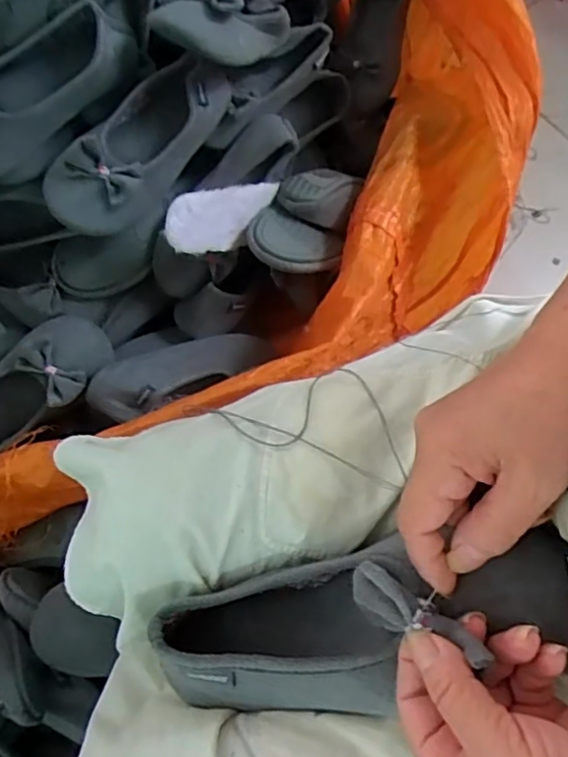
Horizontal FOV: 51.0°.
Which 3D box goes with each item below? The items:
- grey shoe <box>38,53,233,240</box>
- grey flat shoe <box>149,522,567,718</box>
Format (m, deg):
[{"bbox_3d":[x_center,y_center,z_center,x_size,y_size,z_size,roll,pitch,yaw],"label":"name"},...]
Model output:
[{"bbox_3d":[-0.151,-0.251,0.624,0.084,0.068,0.232,32,74,8],"label":"grey shoe"},{"bbox_3d":[0.041,0.137,0.321,0.214,0.077,0.083,-19,71,20],"label":"grey flat shoe"}]

